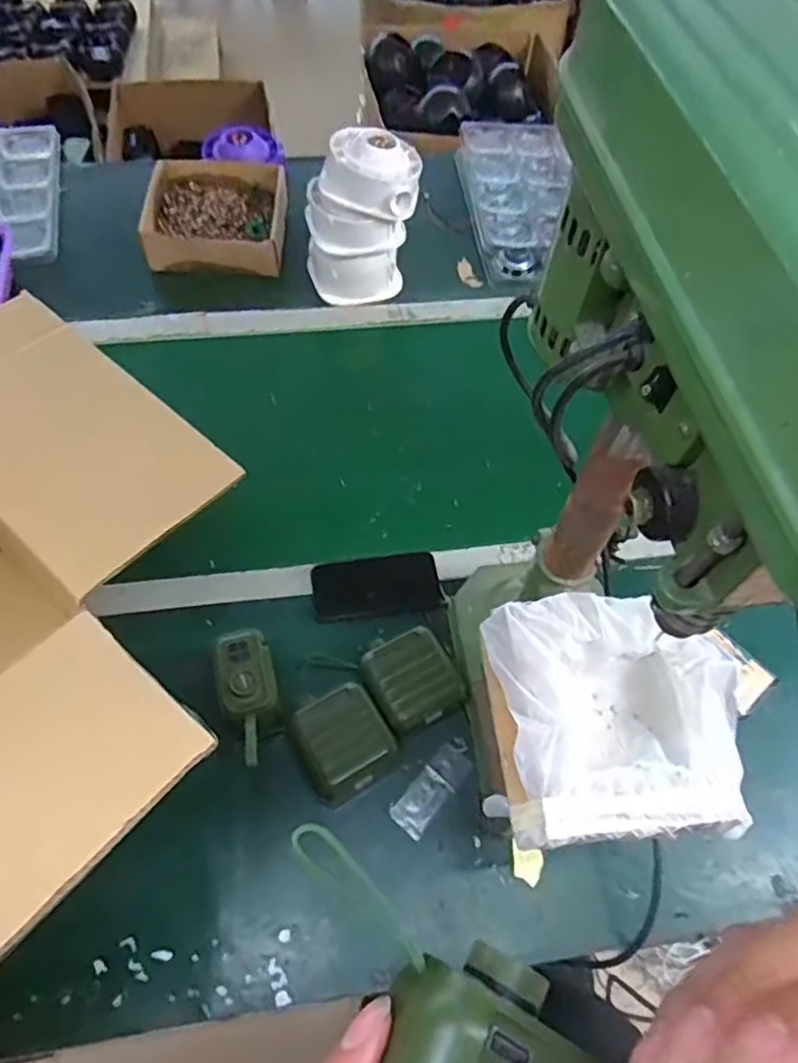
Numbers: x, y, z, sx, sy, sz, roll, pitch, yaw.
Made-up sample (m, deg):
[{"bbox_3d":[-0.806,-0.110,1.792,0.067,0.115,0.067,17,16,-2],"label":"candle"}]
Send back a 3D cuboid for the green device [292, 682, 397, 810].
[{"bbox_3d":[-0.057,0.208,0.661,0.090,0.056,0.096,-30,66,-19],"label":"green device"}]

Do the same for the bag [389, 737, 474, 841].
[{"bbox_3d":[0.037,0.257,0.676,0.037,0.005,0.102,37,64,17],"label":"bag"}]

